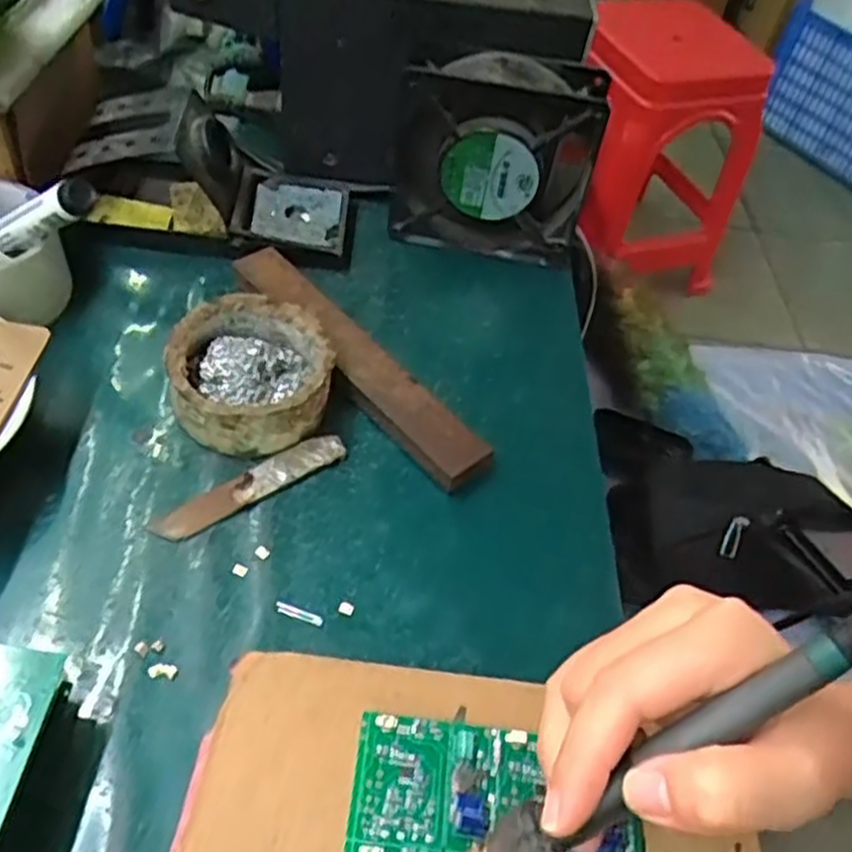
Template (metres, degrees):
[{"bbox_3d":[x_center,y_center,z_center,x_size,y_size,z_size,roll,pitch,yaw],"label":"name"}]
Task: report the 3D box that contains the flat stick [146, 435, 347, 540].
[{"bbox_3d":[-0.085,0.029,0.393,0.100,0.004,0.016,-27,61,-28],"label":"flat stick"}]

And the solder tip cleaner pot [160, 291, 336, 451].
[{"bbox_3d":[-0.091,-0.029,0.421,0.080,0.036,0.083,5,51,-6],"label":"solder tip cleaner pot"}]

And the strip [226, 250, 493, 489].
[{"bbox_3d":[-0.041,-0.037,0.445,0.032,0.021,0.198,-31,63,-30],"label":"strip"}]

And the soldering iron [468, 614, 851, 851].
[{"bbox_3d":[0.064,0.105,0.240,0.211,0.026,0.018,-35,56,7],"label":"soldering iron"}]

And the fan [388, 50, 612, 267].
[{"bbox_3d":[0.039,-0.167,0.491,0.128,0.112,0.050,14,50,1],"label":"fan"}]

